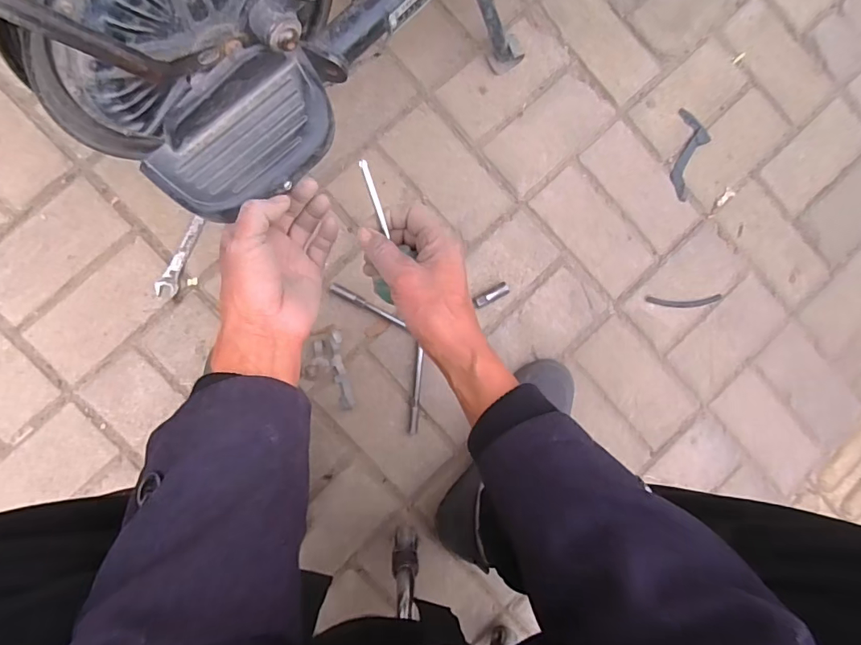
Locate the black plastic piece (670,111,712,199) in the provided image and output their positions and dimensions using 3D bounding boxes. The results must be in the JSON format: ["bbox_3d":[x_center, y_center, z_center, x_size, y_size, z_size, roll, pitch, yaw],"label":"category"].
[{"bbox_3d":[0.380,-0.242,0.703,0.048,0.011,0.131,6,88,-7],"label":"black plastic piece"}]

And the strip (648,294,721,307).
[{"bbox_3d":[0.365,-0.030,0.691,0.114,0.005,0.017,-1,89,-7],"label":"strip"}]

